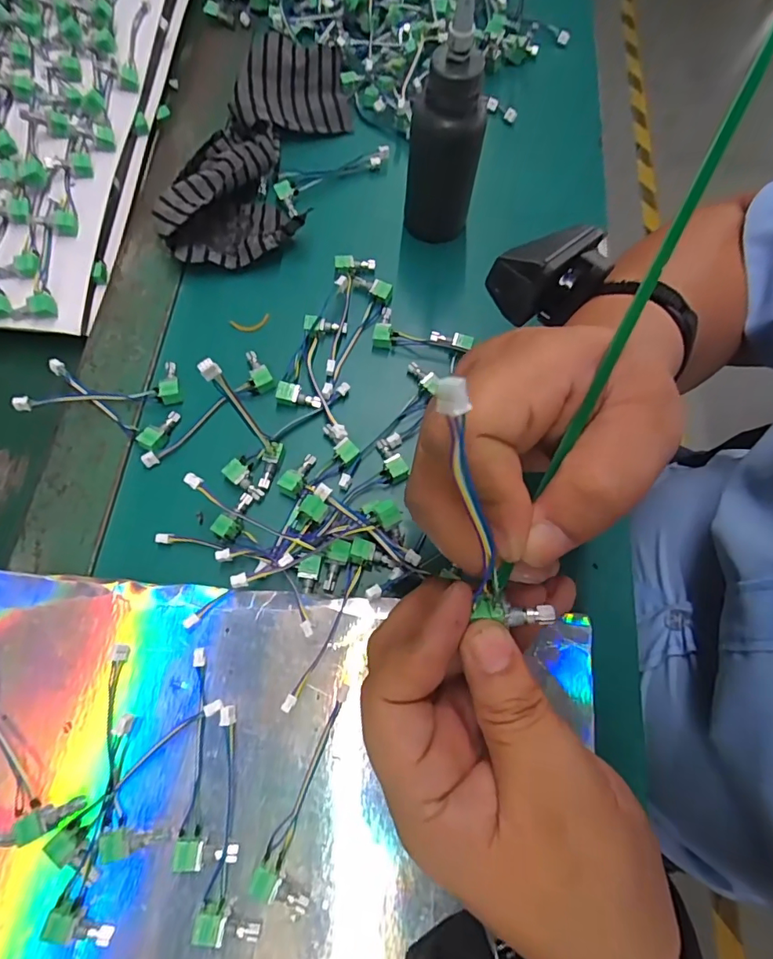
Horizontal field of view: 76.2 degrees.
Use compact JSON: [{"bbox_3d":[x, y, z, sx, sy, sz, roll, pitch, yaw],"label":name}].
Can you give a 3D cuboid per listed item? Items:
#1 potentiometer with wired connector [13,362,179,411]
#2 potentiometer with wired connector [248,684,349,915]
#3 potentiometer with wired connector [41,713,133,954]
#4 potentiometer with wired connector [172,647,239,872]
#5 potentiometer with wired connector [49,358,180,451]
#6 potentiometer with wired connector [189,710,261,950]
[{"bbox_3d":[-0.175,-0.052,0.303,0.093,0.014,0.027,-14,70,-6],"label":"potentiometer with wired connector"},{"bbox_3d":[-0.037,0.145,0.232,0.025,0.008,0.095,14,70,4],"label":"potentiometer with wired connector"},{"bbox_3d":[-0.130,0.156,0.225,0.025,0.009,0.088,3,69,0],"label":"potentiometer with wired connector"},{"bbox_3d":[-0.083,0.128,0.233,0.025,0.010,0.092,-2,69,-2],"label":"potentiometer with wired connector"},{"bbox_3d":[-0.169,-0.052,0.304,0.093,0.009,0.028,33,72,11],"label":"potentiometer with wired connector"},{"bbox_3d":[-0.069,0.155,0.225,0.026,0.012,0.094,0,69,-1],"label":"potentiometer with wired connector"}]

